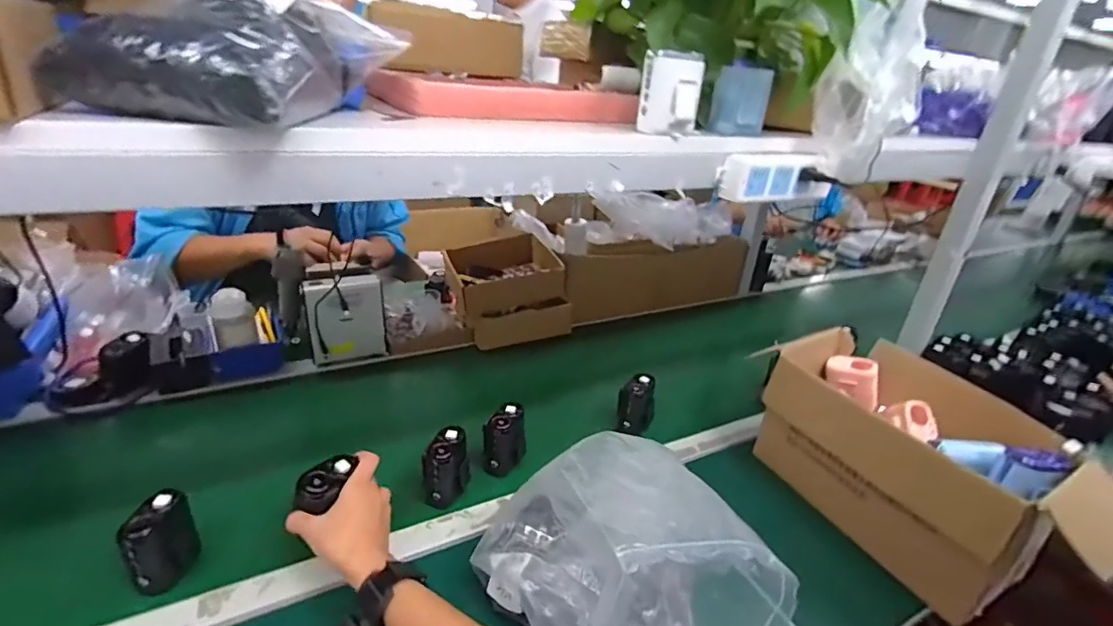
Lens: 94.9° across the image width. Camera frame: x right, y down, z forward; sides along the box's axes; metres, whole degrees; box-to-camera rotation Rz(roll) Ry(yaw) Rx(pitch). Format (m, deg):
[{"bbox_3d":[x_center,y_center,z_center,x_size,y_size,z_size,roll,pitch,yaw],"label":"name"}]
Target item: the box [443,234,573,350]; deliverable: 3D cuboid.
[{"bbox_3d":[-0.108,-0.051,1.079,0.232,0.156,0.185,-5,29,-22],"label":"box"}]

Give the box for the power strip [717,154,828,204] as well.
[{"bbox_3d":[0.274,-0.168,0.634,0.163,0.051,0.033,-8,30,-27],"label":"power strip"}]

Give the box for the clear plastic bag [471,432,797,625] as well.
[{"bbox_3d":[0.059,0.226,0.471,0.173,0.193,0.225,-12,32,-32],"label":"clear plastic bag"}]

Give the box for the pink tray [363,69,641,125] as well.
[{"bbox_3d":[-0.046,-0.245,0.593,0.322,0.036,0.050,-8,30,-27],"label":"pink tray"}]

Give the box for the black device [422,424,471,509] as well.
[{"bbox_3d":[-0.142,0.196,0.653,0.059,0.074,0.065,2,27,-9],"label":"black device"}]

